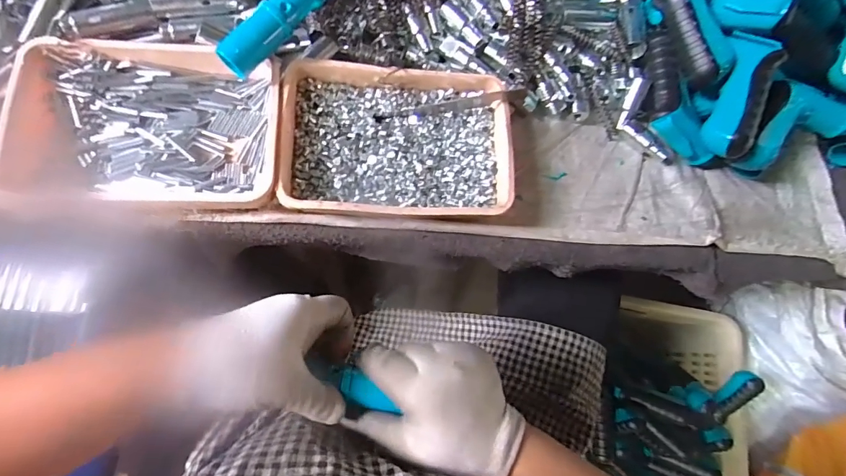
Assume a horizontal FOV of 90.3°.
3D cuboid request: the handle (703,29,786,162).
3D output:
[{"bbox_3d":[0.304,-0.137,0.398,0.035,0.032,0.121,20,74,-4],"label":"handle"}]

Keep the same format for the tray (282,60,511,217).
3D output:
[{"bbox_3d":[-0.021,-0.087,0.374,0.201,0.035,0.138,0,85,-8],"label":"tray"}]

